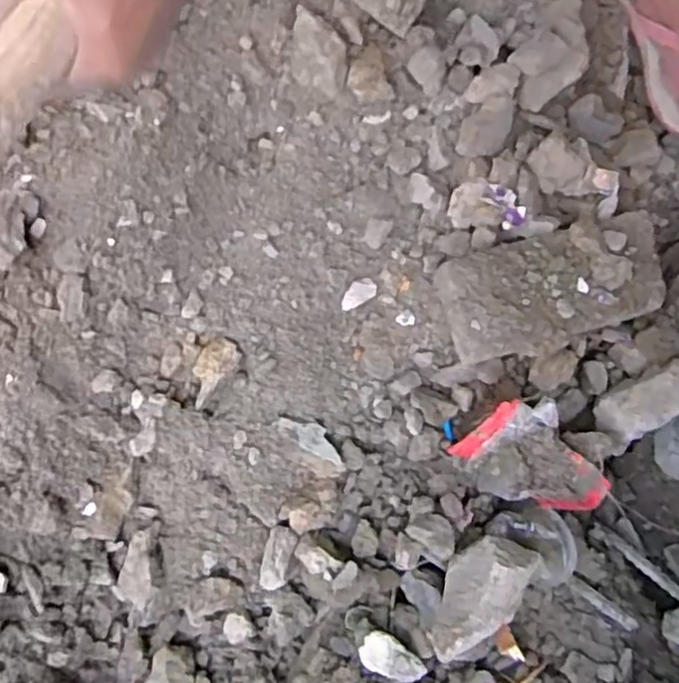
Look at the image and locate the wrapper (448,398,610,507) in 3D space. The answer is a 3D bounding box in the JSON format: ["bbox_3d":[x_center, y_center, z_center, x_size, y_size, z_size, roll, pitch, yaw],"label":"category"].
[{"bbox_3d":[0.176,0.116,0.678,0.108,0.033,0.112,-34,76,23],"label":"wrapper"}]

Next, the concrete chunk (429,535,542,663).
[{"bbox_3d":[0.125,0.224,0.626,0.071,0.083,0.109,22,79,3],"label":"concrete chunk"}]

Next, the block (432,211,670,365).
[{"bbox_3d":[0.211,-0.051,0.705,0.217,0.071,0.111,-18,79,-5],"label":"block"}]

